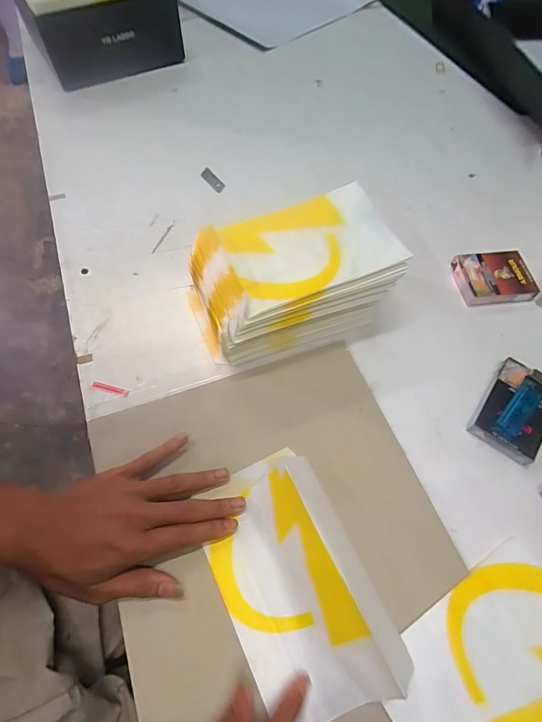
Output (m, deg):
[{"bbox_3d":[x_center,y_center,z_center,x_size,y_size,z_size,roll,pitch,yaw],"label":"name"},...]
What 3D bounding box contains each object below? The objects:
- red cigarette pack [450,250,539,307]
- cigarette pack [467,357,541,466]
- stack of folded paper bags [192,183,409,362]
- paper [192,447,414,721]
[{"bbox_3d":[0.276,-0.103,0.483,0.088,0.019,0.067,-4,62,-4],"label":"red cigarette pack"},{"bbox_3d":[0.251,0.050,0.397,0.062,0.021,0.096,33,66,15],"label":"cigarette pack"},{"bbox_3d":[0.018,-0.087,0.422,0.200,0.104,0.116,-19,64,-11],"label":"stack of folded paper bags"},{"bbox_3d":[0.017,0.175,0.315,0.113,0.045,0.193,-24,65,-13],"label":"paper"}]

